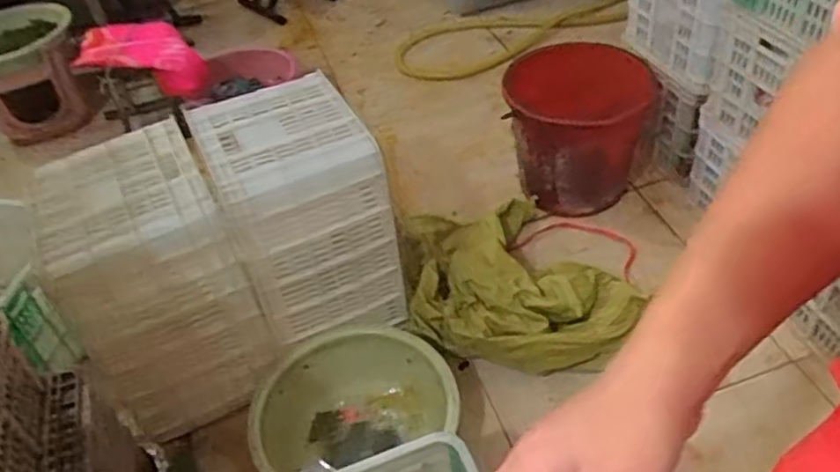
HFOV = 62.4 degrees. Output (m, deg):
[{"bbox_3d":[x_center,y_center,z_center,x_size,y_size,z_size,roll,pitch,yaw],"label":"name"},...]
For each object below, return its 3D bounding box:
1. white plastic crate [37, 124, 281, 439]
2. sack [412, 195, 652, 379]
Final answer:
[{"bbox_3d":[-0.487,0.101,1.341,0.312,0.456,0.311,-20,44,-12],"label":"white plastic crate"},{"bbox_3d":[0.211,0.064,1.571,0.477,0.174,0.537,-7,43,1],"label":"sack"}]

